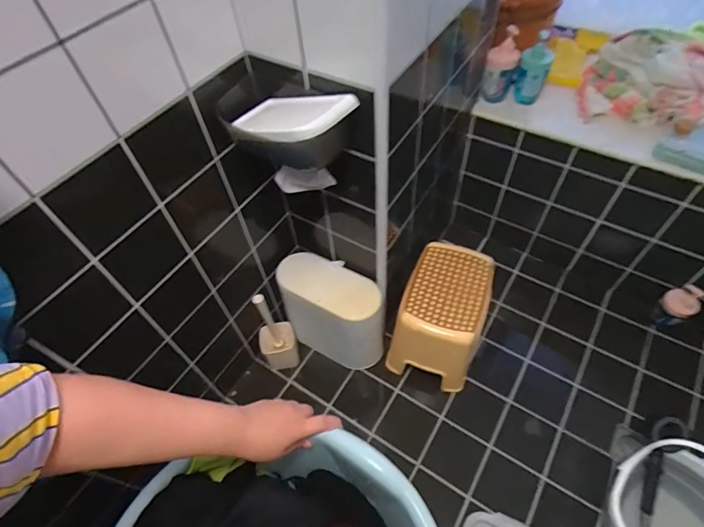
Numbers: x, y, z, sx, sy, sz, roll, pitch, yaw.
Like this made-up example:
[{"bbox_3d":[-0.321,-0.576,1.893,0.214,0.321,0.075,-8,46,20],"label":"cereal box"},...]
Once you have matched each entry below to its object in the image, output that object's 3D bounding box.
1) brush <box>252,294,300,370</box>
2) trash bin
[{"bbox_3d":[-0.234,0.195,1.224,0.107,0.362,0.121,-20,58,-11],"label":"brush"},{"bbox_3d":[-0.058,0.165,1.292,0.325,0.363,0.178,16,59,12],"label":"trash bin"}]

